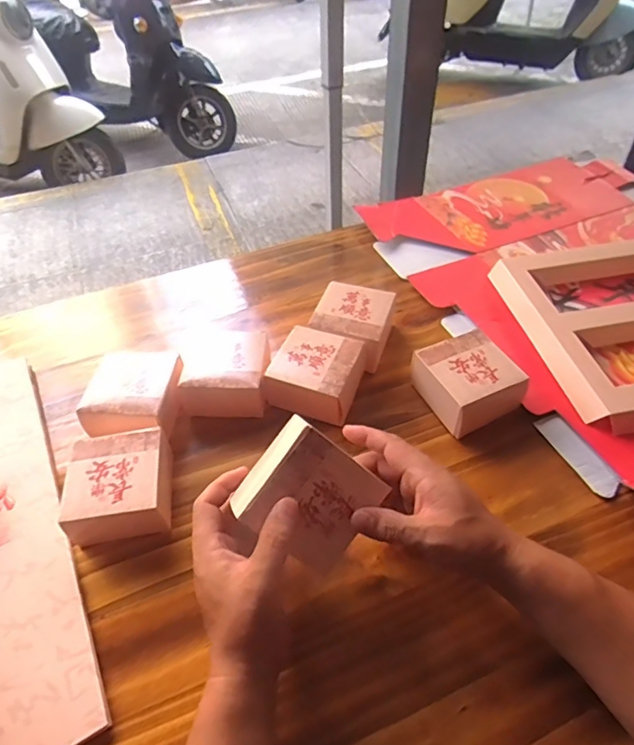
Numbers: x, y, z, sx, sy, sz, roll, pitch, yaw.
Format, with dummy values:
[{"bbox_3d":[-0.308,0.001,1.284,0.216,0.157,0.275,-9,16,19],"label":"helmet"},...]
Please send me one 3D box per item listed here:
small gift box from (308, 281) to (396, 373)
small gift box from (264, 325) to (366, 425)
[{"bbox_3d":[0.045,-0.062,0.605,0.088,0.050,0.100,17,52,16],"label":"small gift box"},{"bbox_3d":[0.001,0.005,0.555,0.093,0.057,0.091,17,52,16],"label":"small gift box"}]

